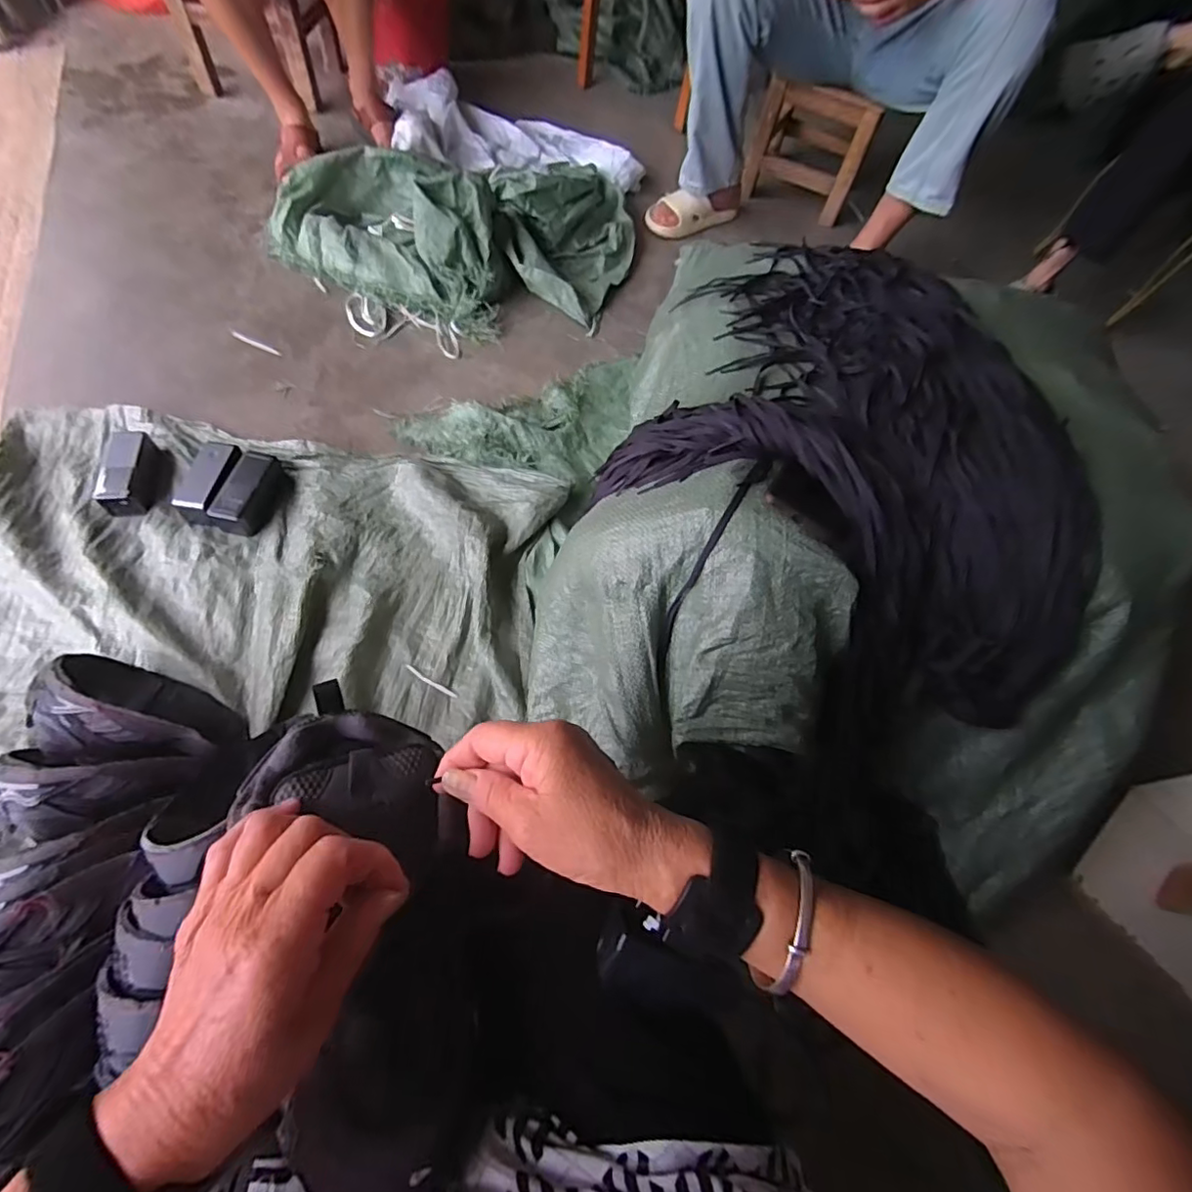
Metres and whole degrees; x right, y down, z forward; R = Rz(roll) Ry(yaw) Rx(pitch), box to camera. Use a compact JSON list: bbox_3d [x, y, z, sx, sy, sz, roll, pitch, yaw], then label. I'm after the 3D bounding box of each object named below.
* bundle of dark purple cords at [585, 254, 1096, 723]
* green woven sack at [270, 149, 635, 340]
[{"bbox_3d":[0.368,-0.203,0.715,0.597,0.149,0.562,32,63,10],"label":"bundle of dark purple cords"},{"bbox_3d":[-0.288,-0.810,1.192,0.758,0.155,0.506,3,62,-6],"label":"green woven sack"}]

